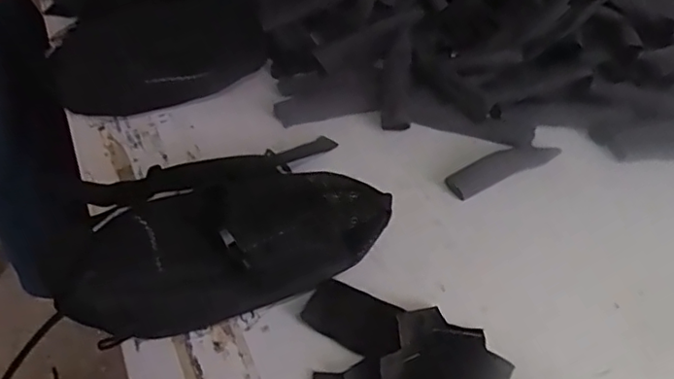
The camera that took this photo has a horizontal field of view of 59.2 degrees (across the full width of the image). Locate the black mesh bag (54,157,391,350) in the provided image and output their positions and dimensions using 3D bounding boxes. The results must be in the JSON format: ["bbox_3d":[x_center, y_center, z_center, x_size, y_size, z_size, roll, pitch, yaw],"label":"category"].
[{"bbox_3d":[-0.090,0.044,0.516,0.265,0.081,0.122,-9,47,-12],"label":"black mesh bag"}]

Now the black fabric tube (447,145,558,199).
[{"bbox_3d":[0.185,-0.027,0.656,0.148,0.012,0.034,-22,51,-23],"label":"black fabric tube"}]

